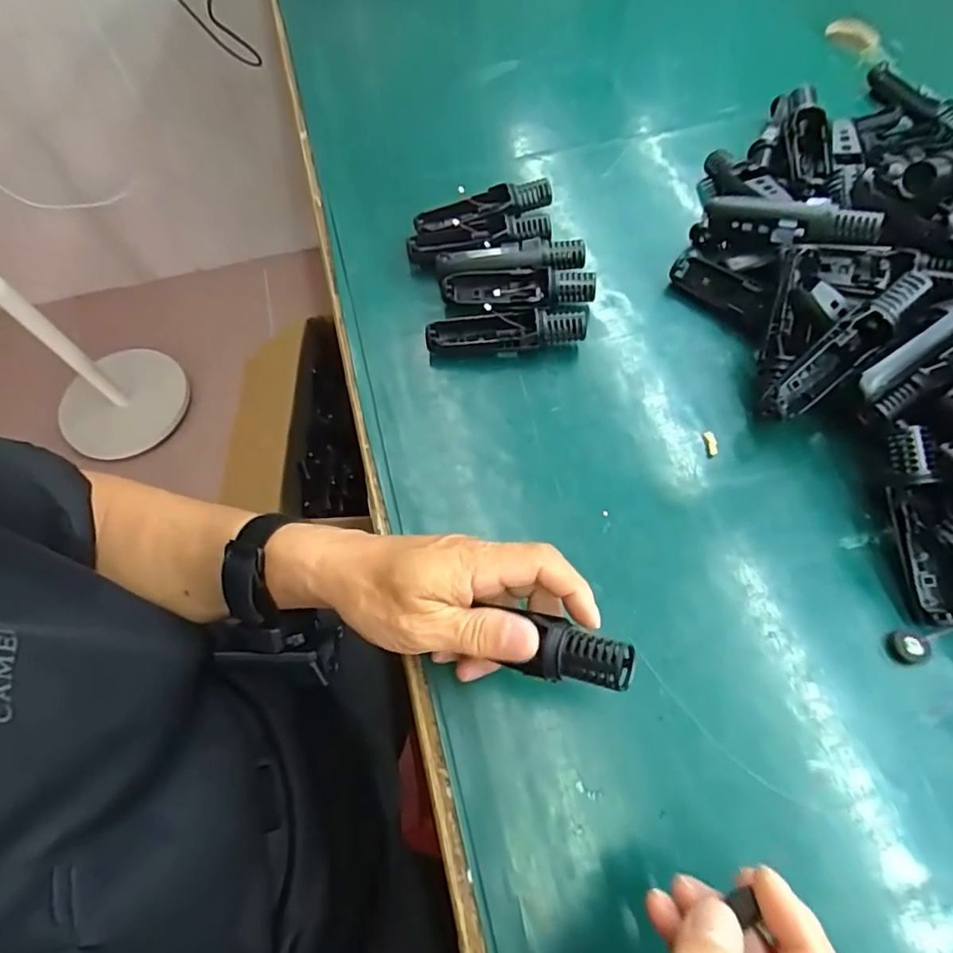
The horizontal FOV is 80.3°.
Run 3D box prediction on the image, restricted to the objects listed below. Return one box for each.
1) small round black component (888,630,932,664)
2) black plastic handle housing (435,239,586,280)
[{"bbox_3d":[0.263,0.103,0.343,0.021,0.008,0.019,-6,64,0],"label":"small round black component"},{"bbox_3d":[0.028,-0.177,0.474,0.122,0.033,0.023,-1,64,2],"label":"black plastic handle housing"}]

